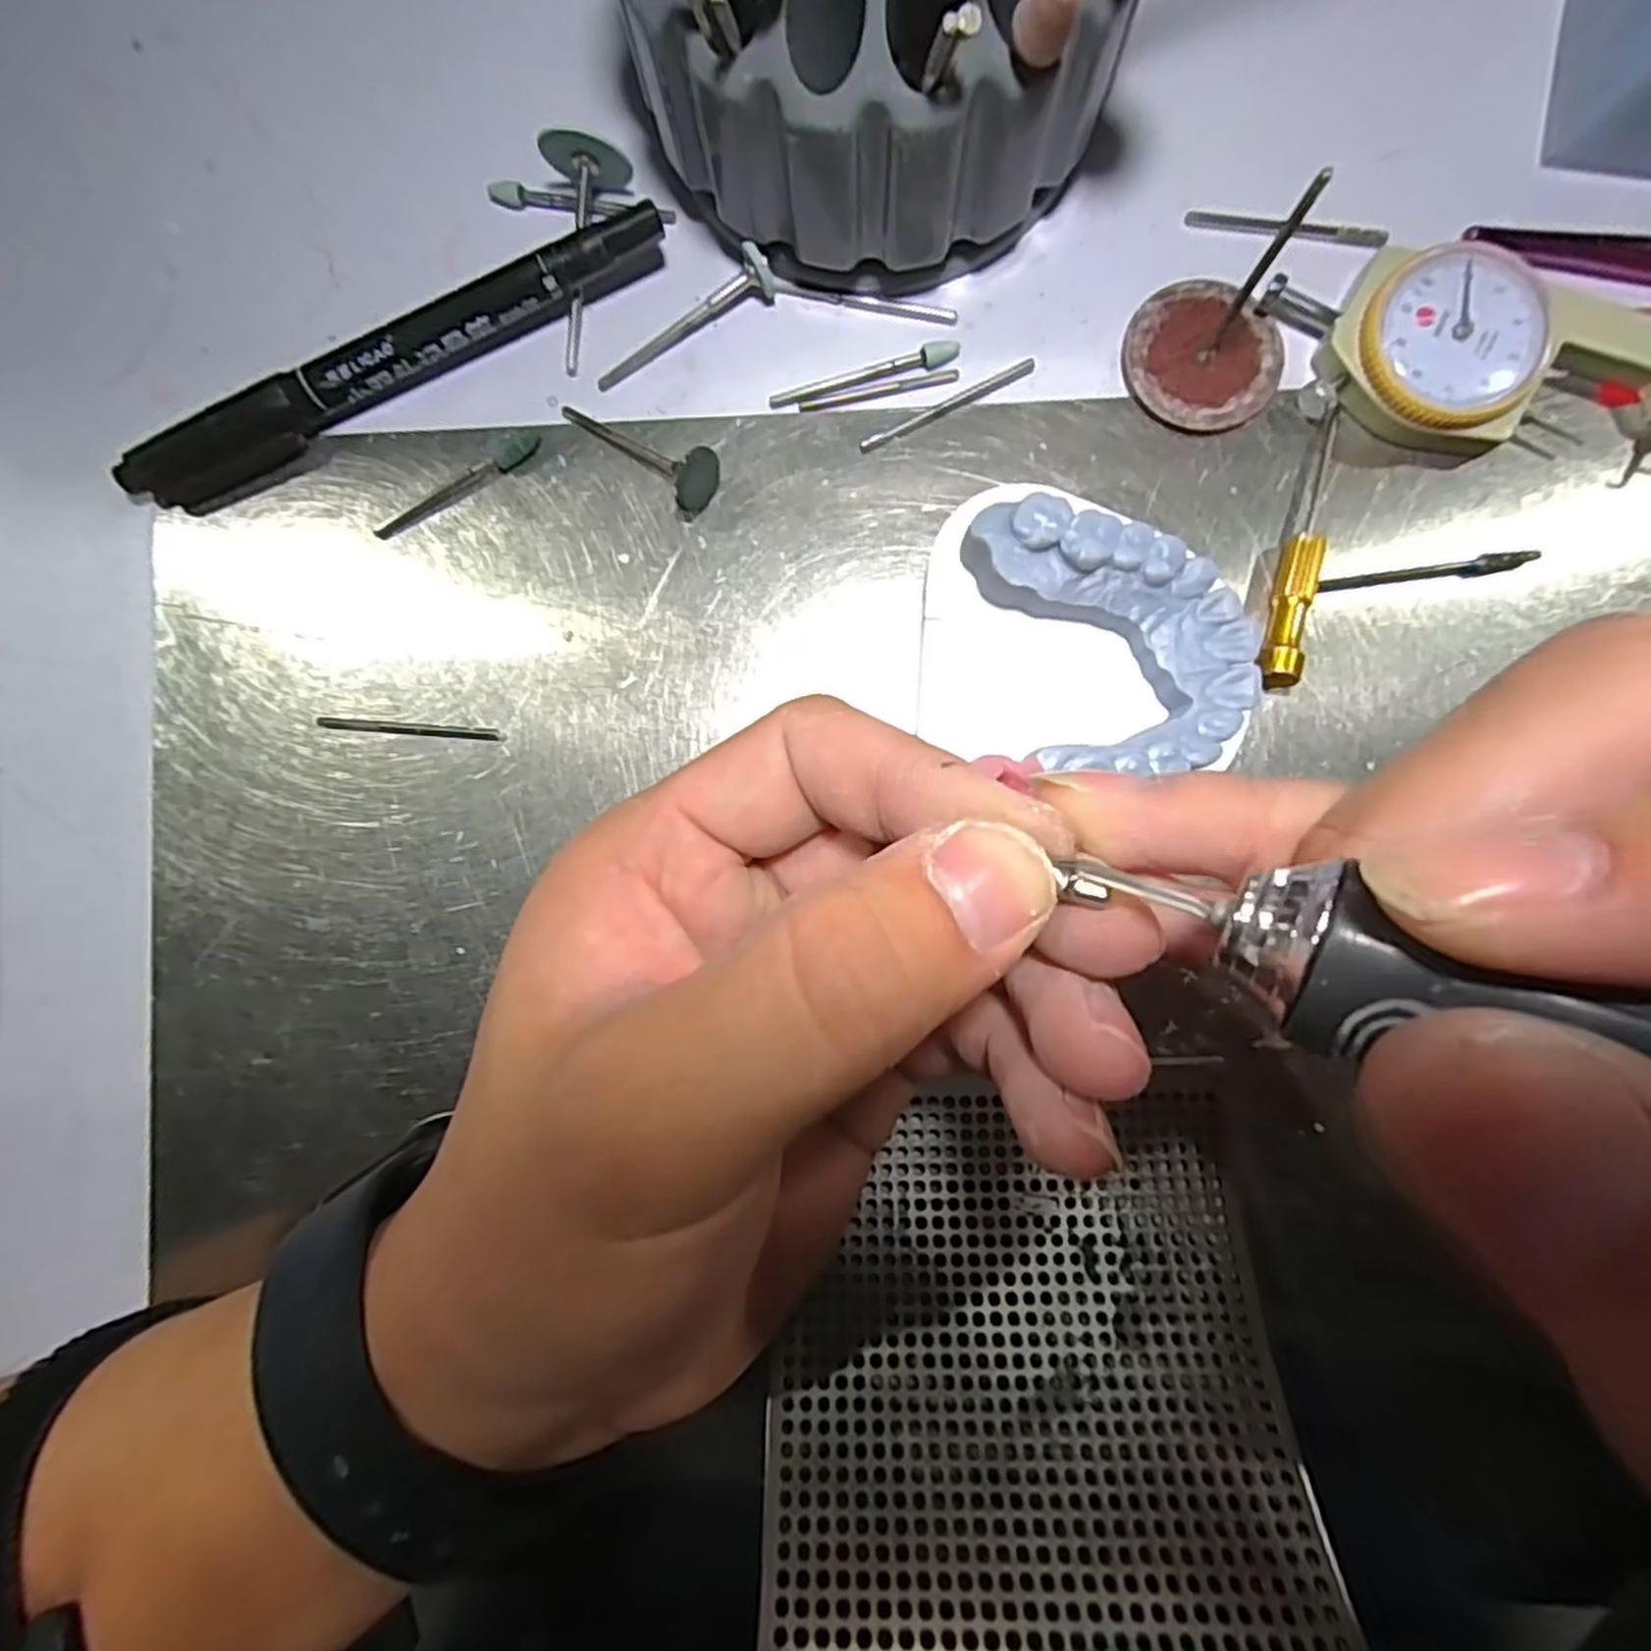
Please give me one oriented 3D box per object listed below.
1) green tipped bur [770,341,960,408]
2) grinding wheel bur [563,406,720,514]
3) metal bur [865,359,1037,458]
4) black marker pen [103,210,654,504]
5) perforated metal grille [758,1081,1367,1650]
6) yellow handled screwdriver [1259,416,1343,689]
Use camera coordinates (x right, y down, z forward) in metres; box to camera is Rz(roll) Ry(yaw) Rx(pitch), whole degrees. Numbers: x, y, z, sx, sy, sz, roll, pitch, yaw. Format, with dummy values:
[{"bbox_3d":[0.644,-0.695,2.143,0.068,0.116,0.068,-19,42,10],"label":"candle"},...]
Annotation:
[{"bbox_3d":[0.009,-0.104,0.179,0.044,0.004,0.004,-15,88,3],"label":"green tipped bur"},{"bbox_3d":[-0.044,-0.087,0.178,0.042,0.011,0.013,33,91,15],"label":"grinding wheel bur"},{"bbox_3d":[0.028,-0.097,0.178,0.043,0.004,0.004,-26,87,2],"label":"metal bur"},{"bbox_3d":[-0.099,-0.105,0.178,0.135,0.016,0.011,-23,87,2],"label":"black marker pen"},{"bbox_3d":[0.038,0.104,0.148,0.095,0.009,0.102,-1,55,3],"label":"perforated metal grille"},{"bbox_3d":[0.104,-0.060,0.167,0.007,0.009,0.063,14,89,3],"label":"yellow handled screwdriver"}]

